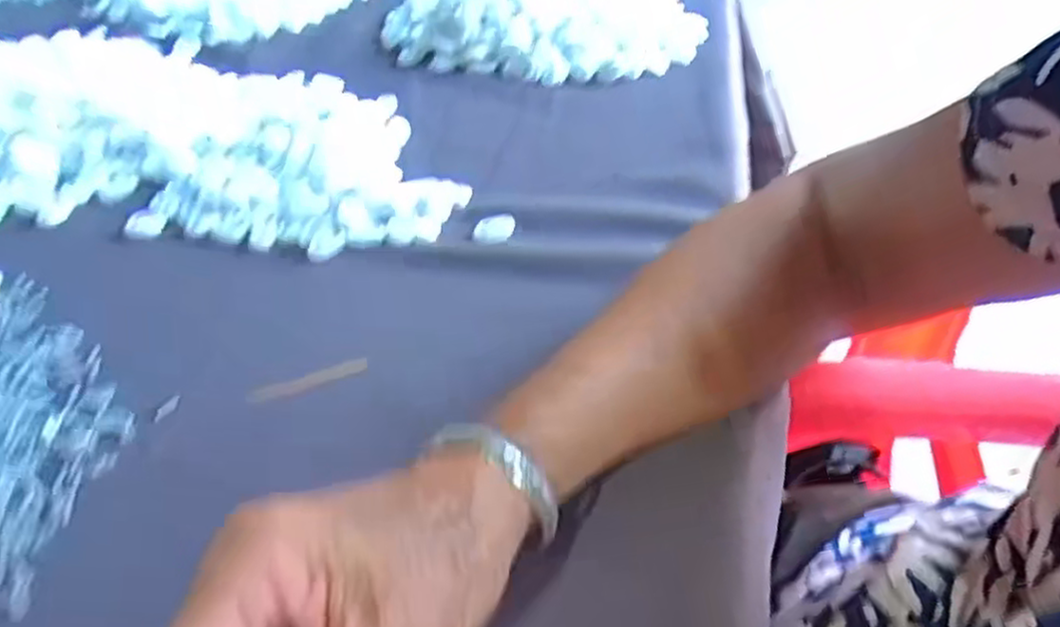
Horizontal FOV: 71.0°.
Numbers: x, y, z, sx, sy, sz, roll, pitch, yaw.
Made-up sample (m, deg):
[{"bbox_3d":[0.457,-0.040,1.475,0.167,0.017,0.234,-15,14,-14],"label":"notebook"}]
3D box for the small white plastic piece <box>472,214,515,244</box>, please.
[{"bbox_3d":[-0.021,-0.049,0.428,0.024,0.006,0.020,-7,44,-2],"label":"small white plastic piece"}]

